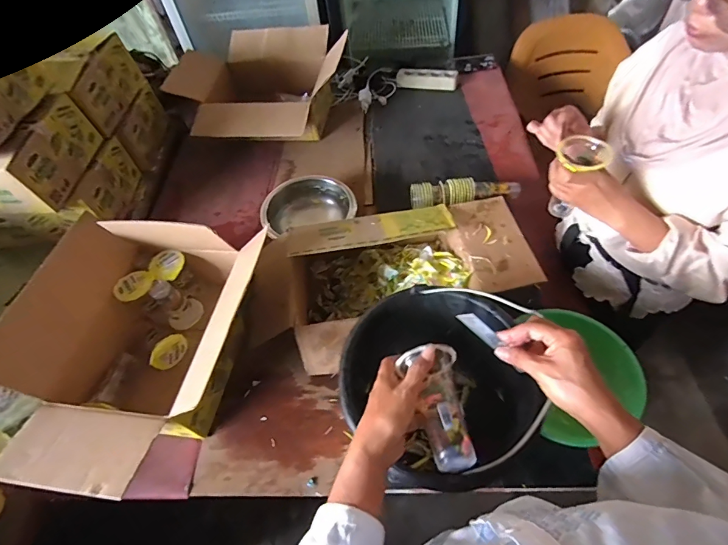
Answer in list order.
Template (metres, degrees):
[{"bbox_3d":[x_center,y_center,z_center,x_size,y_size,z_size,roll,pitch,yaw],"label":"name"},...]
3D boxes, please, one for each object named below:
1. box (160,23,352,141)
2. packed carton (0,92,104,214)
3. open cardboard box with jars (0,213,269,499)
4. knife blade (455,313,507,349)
[{"bbox_3d":[-0.268,-0.533,1.196,0.430,0.181,0.410,-2,53,3],"label":"box"},{"bbox_3d":[-0.797,-0.256,0.872,0.330,0.142,0.229,2,54,6],"label":"packed carton"},{"bbox_3d":[-0.393,0.141,0.722,0.372,0.231,0.458,14,56,14],"label":"open cardboard box with jars"},{"bbox_3d":[0.138,0.066,0.484,0.054,0.021,0.005,40,38,3],"label":"knife blade"}]

